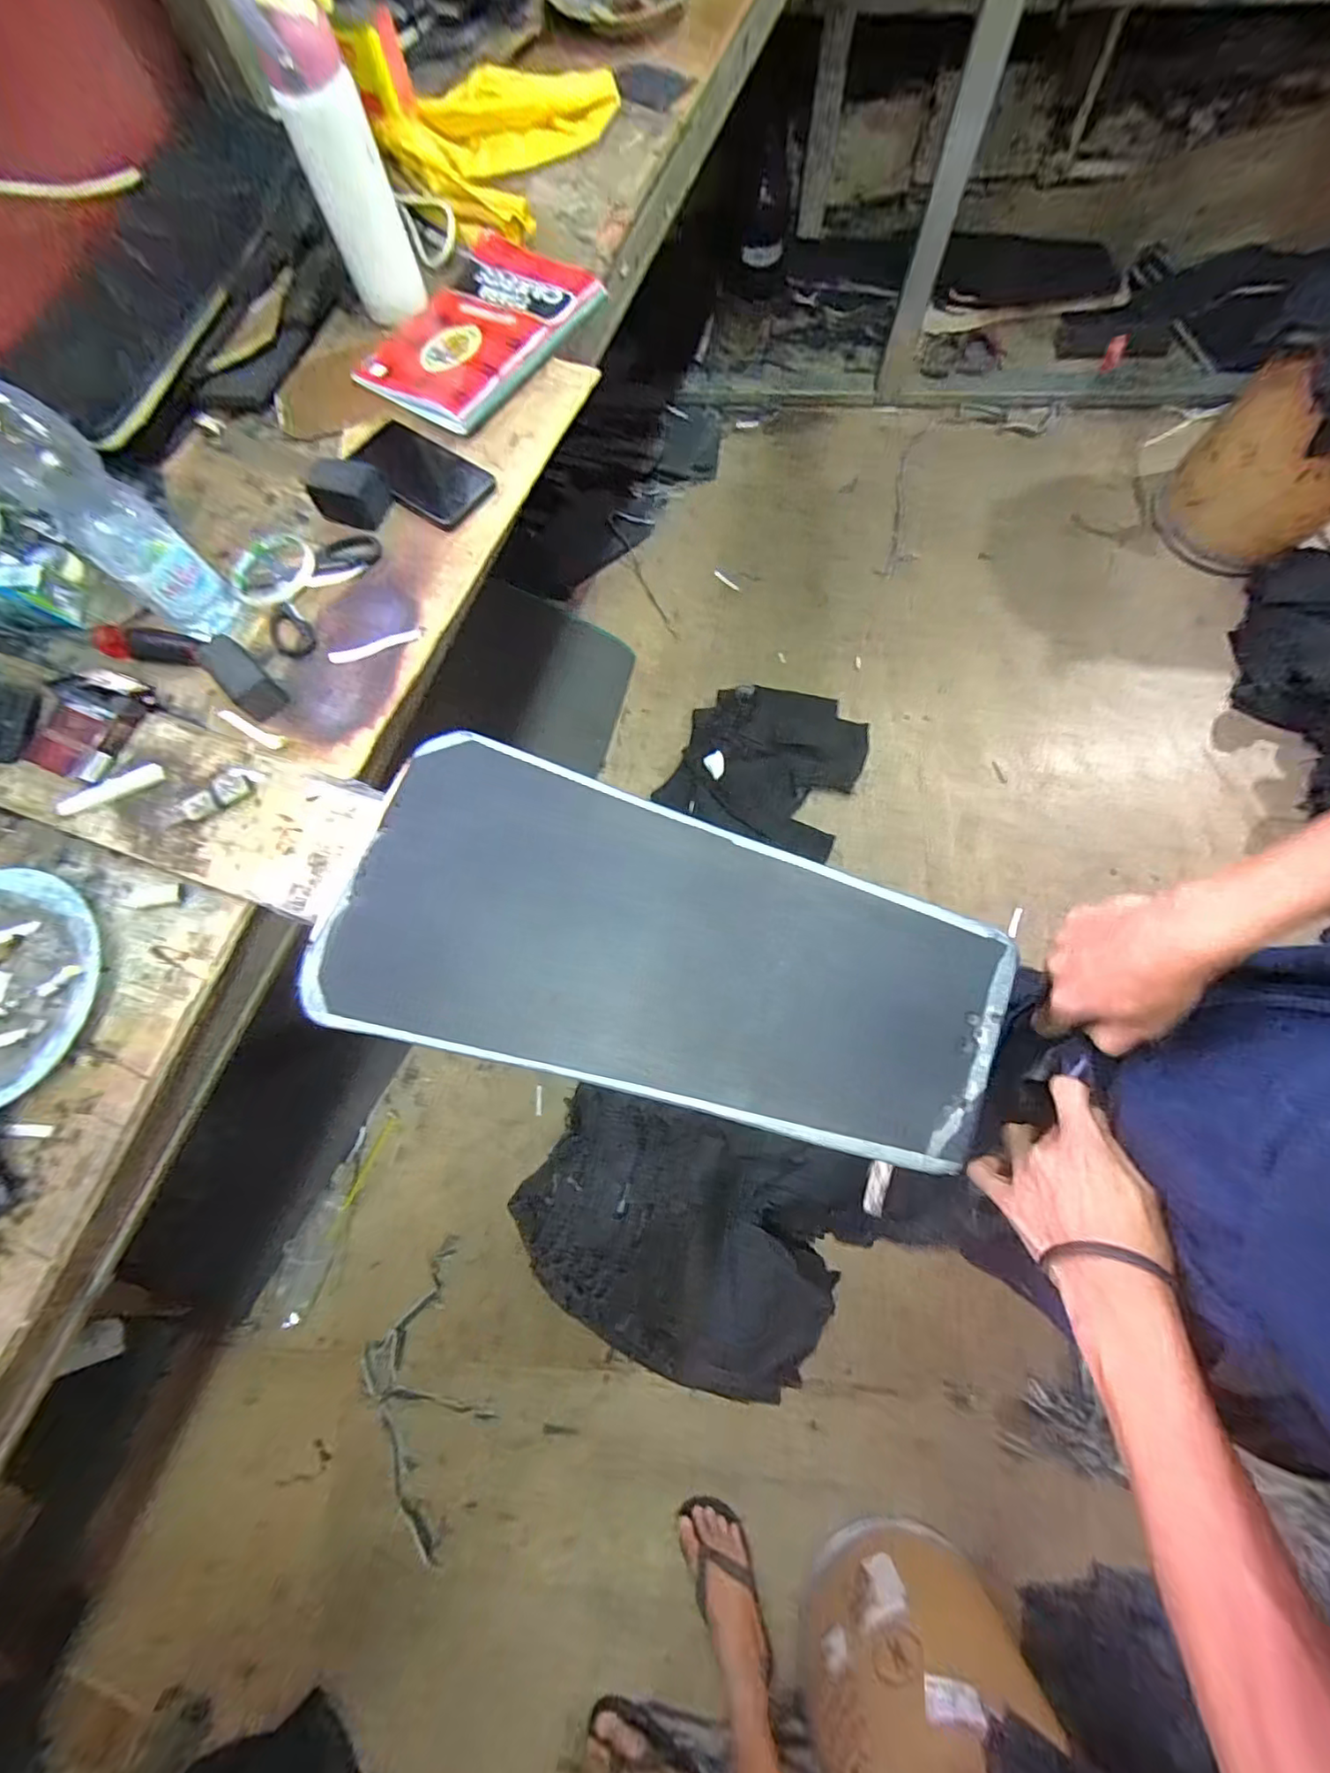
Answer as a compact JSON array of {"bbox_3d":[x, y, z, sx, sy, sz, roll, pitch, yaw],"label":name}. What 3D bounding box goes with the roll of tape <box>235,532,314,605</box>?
[{"bbox_3d":[-0.400,-0.325,0.593,0.084,0.014,0.084,42,79,12],"label":"roll of tape"}]

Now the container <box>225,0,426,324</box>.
[{"bbox_3d":[-0.332,-0.735,0.587,0.073,0.223,0.075,-1,74,2],"label":"container"}]

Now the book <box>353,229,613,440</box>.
[{"bbox_3d":[-0.210,-0.631,0.663,0.198,0.026,0.251,32,79,13],"label":"book"}]

